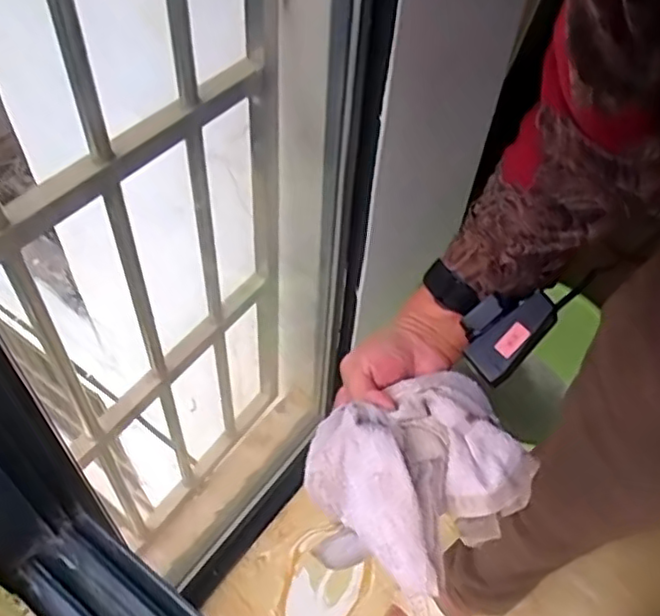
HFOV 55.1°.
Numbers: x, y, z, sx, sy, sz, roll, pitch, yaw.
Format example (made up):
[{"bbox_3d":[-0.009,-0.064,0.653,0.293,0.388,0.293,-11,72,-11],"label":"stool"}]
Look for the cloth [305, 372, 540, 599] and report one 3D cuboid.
[{"bbox_3d":[0.060,0.108,0.414,0.133,0.058,0.112,-23,55,-23],"label":"cloth"}]

